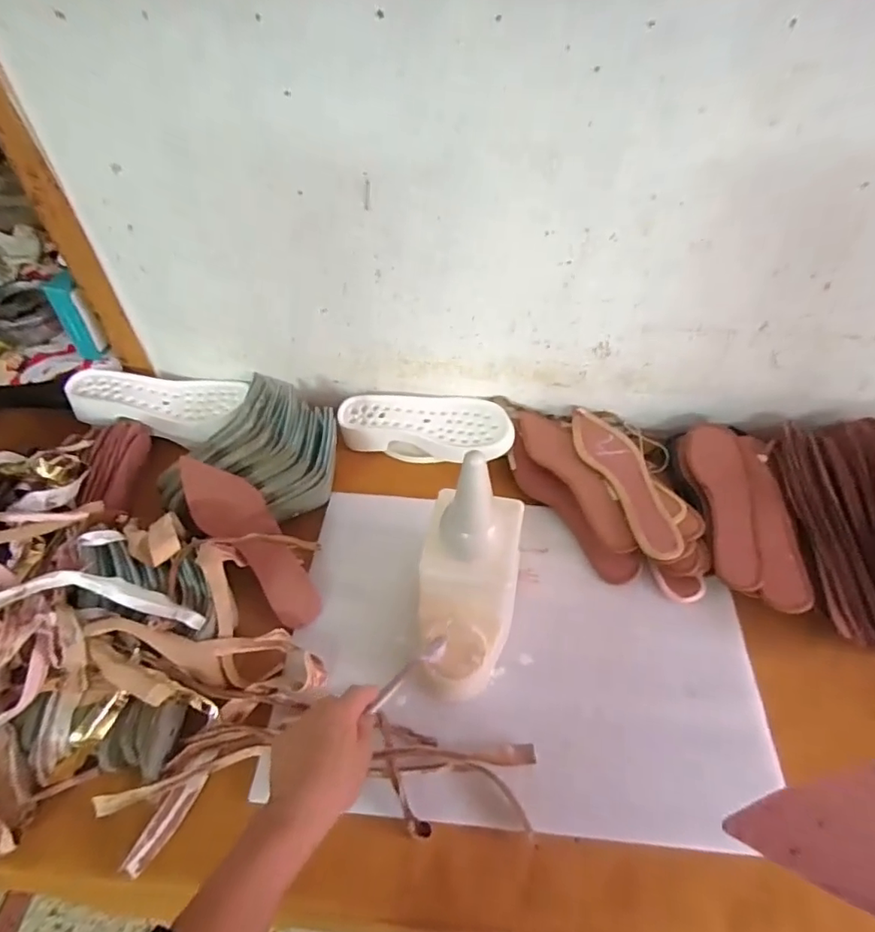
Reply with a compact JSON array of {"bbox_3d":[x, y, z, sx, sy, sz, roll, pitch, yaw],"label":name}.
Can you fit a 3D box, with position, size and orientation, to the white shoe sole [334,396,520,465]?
[{"bbox_3d":[-0.016,-0.057,0.797,0.255,0.049,0.105,8,50,7],"label":"white shoe sole"}]

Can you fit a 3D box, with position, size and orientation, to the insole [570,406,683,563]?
[{"bbox_3d":[0.248,0.013,0.711,0.067,0.007,0.248,-17,52,-7],"label":"insole"}]

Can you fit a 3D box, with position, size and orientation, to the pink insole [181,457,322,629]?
[{"bbox_3d":[-0.224,0.085,0.646,0.071,0.028,0.244,-37,80,-27],"label":"pink insole"}]

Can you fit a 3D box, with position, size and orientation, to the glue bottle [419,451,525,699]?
[{"bbox_3d":[0.034,0.099,0.540,0.105,0.222,0.193,8,49,7],"label":"glue bottle"}]

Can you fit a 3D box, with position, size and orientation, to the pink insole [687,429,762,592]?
[{"bbox_3d":[0.370,0.043,0.685,0.070,0.011,0.232,-2,54,12],"label":"pink insole"}]

